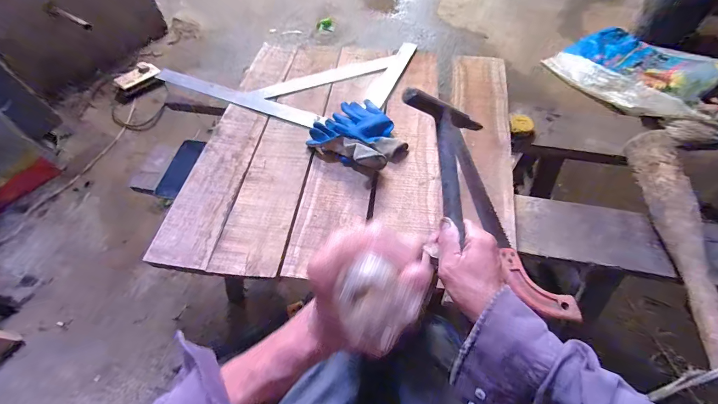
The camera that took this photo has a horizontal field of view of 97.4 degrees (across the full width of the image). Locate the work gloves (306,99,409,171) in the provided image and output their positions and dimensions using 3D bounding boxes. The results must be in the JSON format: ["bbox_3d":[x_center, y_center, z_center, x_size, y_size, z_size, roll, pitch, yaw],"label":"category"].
[{"bbox_3d":[0.007,-0.155,0.681,0.197,0.064,0.172,36,65,22],"label":"work gloves"}]

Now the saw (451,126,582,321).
[{"bbox_3d":[0.257,0.012,0.593,0.080,0.012,0.417,-12,58,-6],"label":"saw"}]

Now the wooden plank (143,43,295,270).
[{"bbox_3d":[-0.281,-0.159,0.721,0.113,0.021,0.632,5,56,7],"label":"wooden plank"}]

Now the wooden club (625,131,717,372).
[{"bbox_3d":[0.569,0.050,0.556,0.052,0.059,0.450,9,58,7],"label":"wooden club"}]

